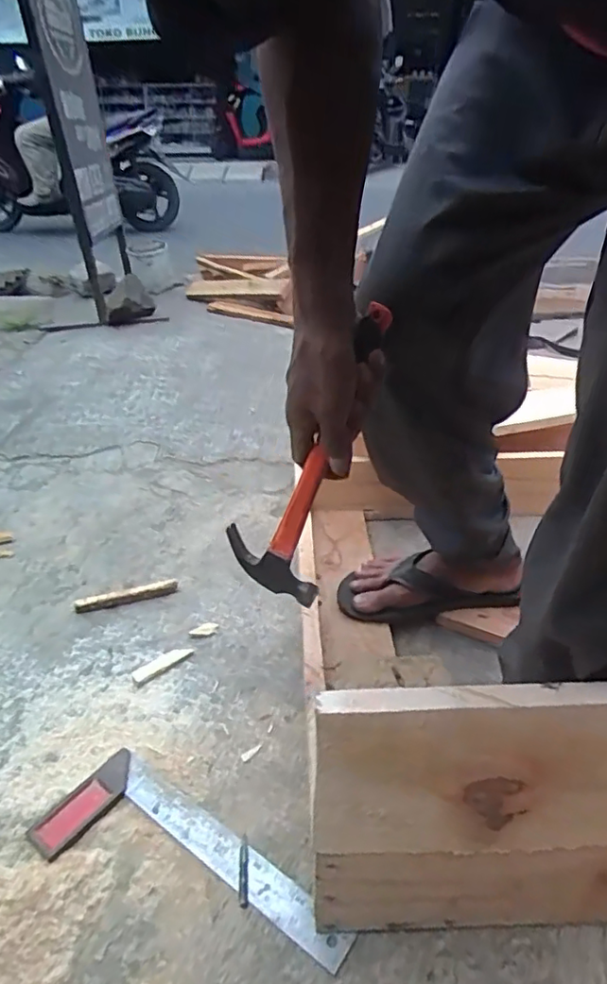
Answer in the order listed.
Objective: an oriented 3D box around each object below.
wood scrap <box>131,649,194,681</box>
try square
[{"bbox_3d":[-0.183,0.220,0.752,0.078,0.004,0.020,-24,38,-32],"label":"wood scrap"},{"bbox_3d":[-0.111,0.351,0.531,0.302,0.013,0.115,19,37,29],"label":"try square"}]

